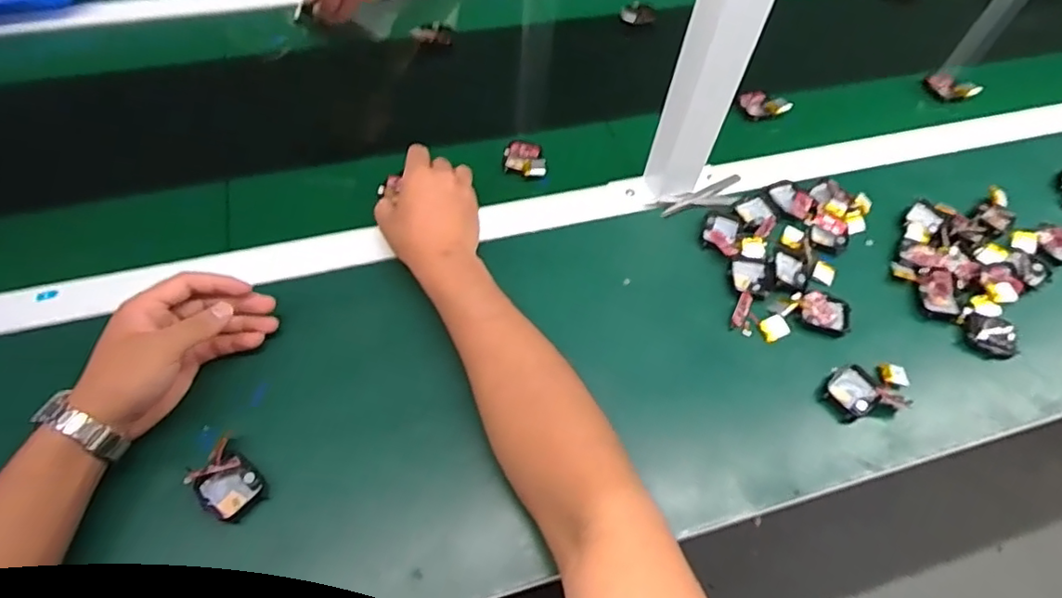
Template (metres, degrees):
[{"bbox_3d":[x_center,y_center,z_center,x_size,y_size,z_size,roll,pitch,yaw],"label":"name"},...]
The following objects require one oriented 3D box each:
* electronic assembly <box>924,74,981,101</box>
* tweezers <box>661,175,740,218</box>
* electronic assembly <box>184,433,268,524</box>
[{"bbox_3d":[0.529,-0.266,0.730,0.026,0.019,0.061,-35,51,-23],"label":"electronic assembly"},{"bbox_3d":[0.177,-0.107,0.599,0.111,0.007,0.012,-28,64,-20],"label":"tweezers"},{"bbox_3d":[-0.219,0.132,0.416,0.049,0.023,0.039,37,63,18],"label":"electronic assembly"}]

